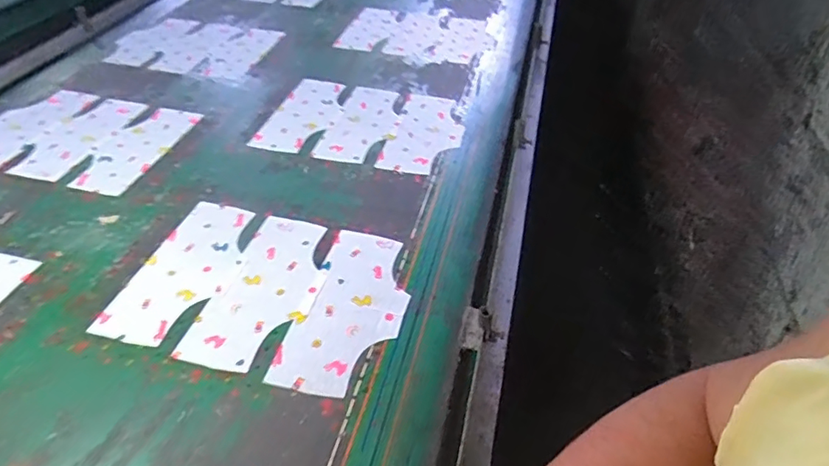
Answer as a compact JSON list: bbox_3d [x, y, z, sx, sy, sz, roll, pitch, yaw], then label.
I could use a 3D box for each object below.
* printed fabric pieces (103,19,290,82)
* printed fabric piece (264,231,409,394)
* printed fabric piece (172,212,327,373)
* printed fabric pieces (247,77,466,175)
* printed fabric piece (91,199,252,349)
[{"bbox_3d":[-0.629,-0.528,1.478,0.440,0.007,0.301,11,44,11],"label":"printed fabric pieces"},{"bbox_3d":[-0.092,0.111,0.807,0.152,0.005,0.309,10,43,10],"label":"printed fabric piece"},{"bbox_3d":[-0.230,0.082,0.836,0.156,0.006,0.311,9,44,10],"label":"printed fabric piece"},{"bbox_3d":[-0.113,-0.254,1.196,0.430,0.009,0.314,10,44,10],"label":"printed fabric pieces"},{"bbox_3d":[-0.366,0.056,0.863,0.153,0.006,0.308,11,43,9],"label":"printed fabric piece"}]

